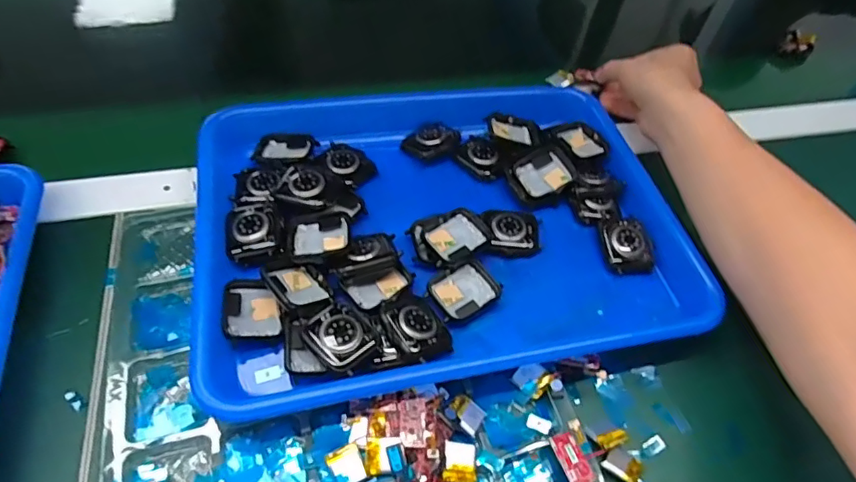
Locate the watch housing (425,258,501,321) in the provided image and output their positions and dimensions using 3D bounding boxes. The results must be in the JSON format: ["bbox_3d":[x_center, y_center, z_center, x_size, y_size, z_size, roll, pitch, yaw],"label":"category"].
[{"bbox_3d":[0.023,0.033,0.353,0.044,0.009,0.033,-29,60,-24],"label":"watch housing"}]

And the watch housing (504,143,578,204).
[{"bbox_3d":[0.084,-0.050,0.400,0.047,0.015,0.039,-25,59,-22],"label":"watch housing"}]

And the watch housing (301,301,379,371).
[{"bbox_3d":[-0.052,0.055,0.312,0.039,0.009,0.033,39,59,23],"label":"watch housing"}]

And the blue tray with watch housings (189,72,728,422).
[{"bbox_3d":[0.007,-0.029,0.385,0.318,0.033,0.261,-9,56,-9],"label":"blue tray with watch housings"}]

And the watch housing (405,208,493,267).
[{"bbox_3d":[0.014,-0.002,0.370,0.051,0.013,0.039,-24,58,-21],"label":"watch housing"}]

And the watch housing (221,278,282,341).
[{"bbox_3d":[-0.108,0.042,0.329,0.033,0.011,0.041,5,41,-27],"label":"watch housing"}]

